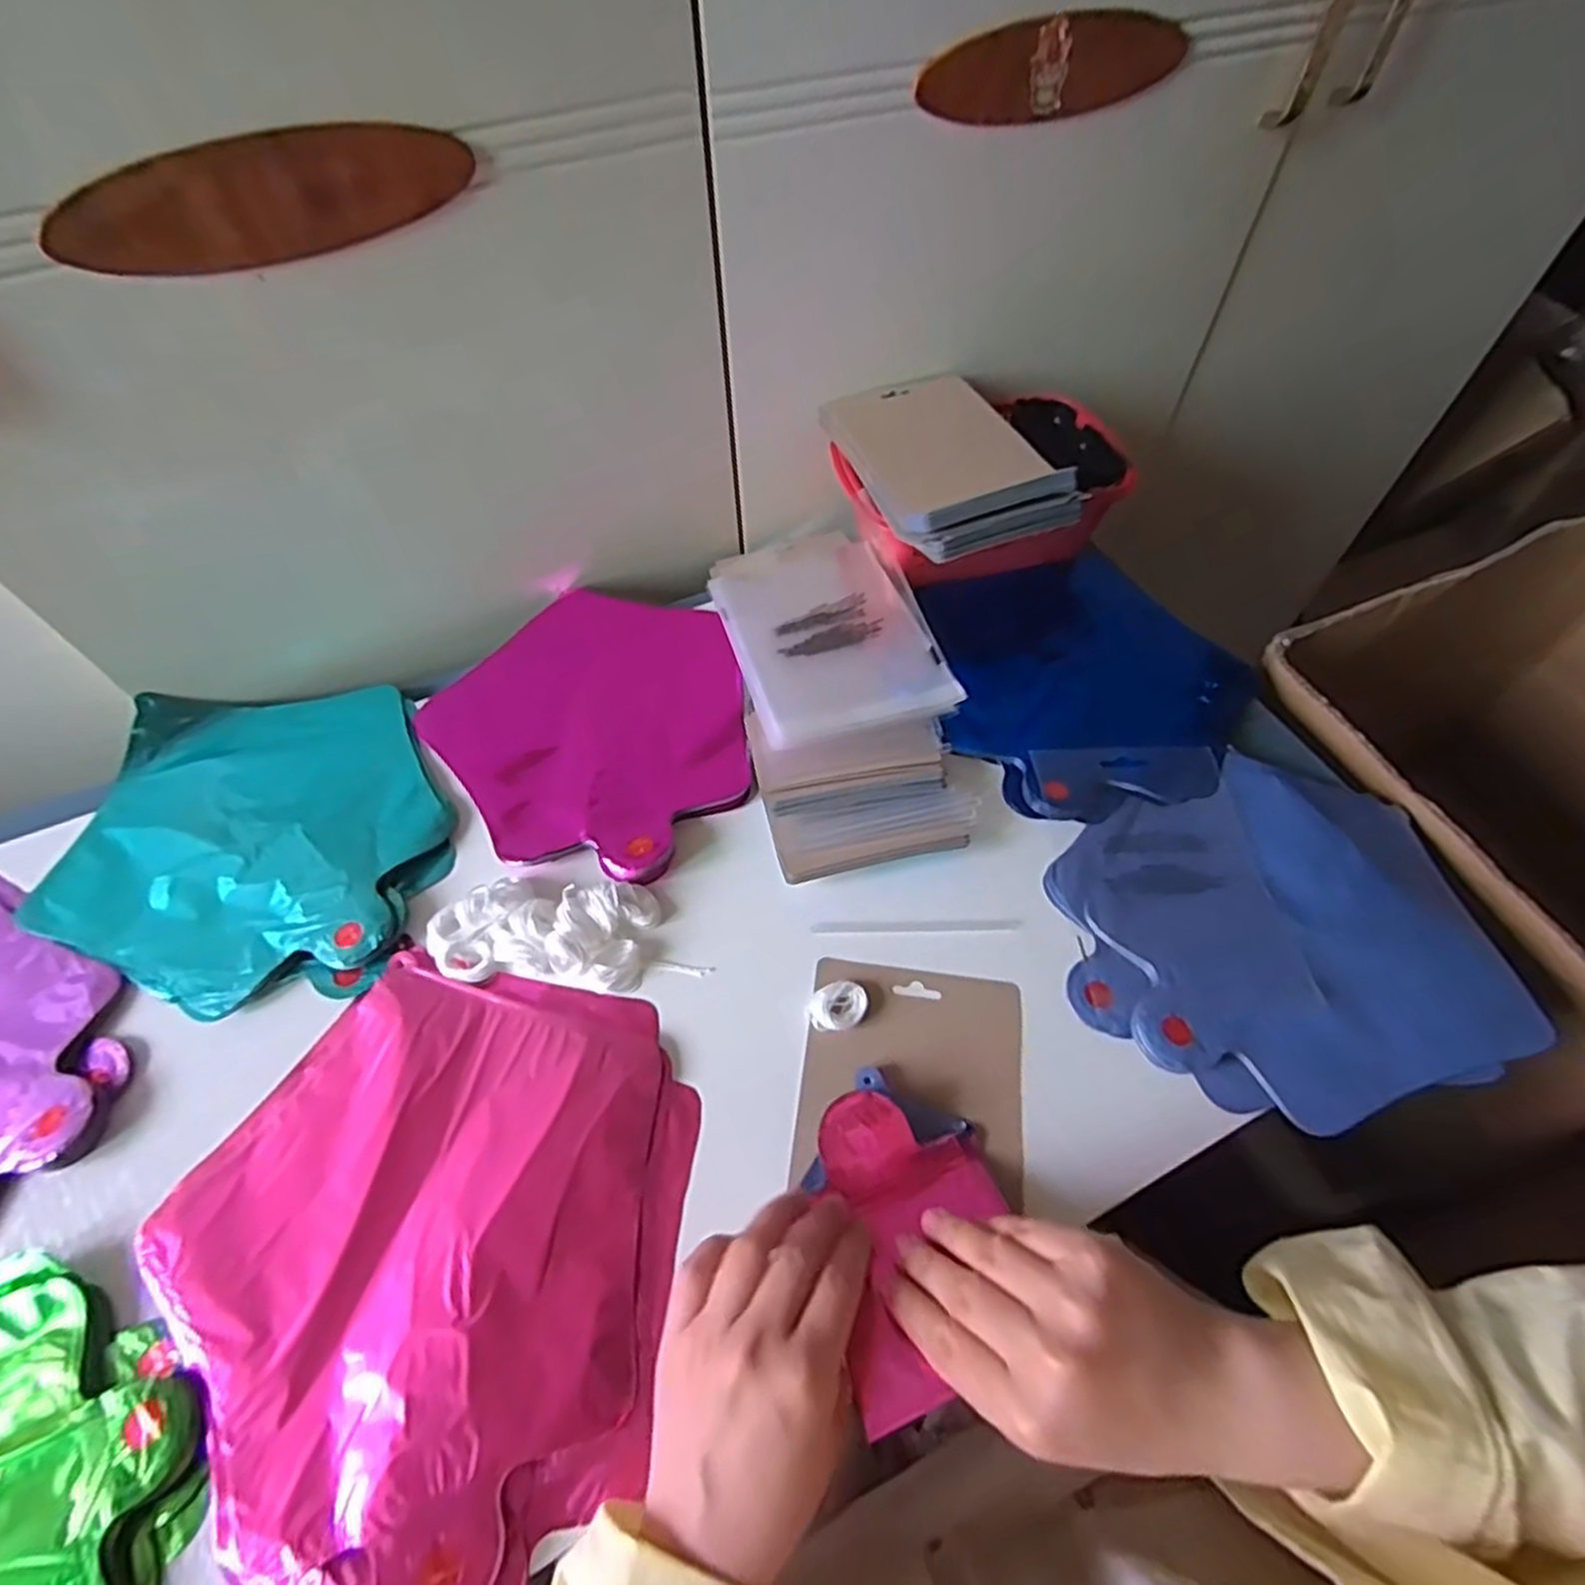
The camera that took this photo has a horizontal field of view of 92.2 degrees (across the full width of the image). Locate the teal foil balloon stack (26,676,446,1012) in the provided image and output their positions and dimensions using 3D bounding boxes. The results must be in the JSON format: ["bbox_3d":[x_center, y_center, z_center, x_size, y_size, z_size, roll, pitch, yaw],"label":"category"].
[{"bbox_3d":[-0.336,0.019,0.488,0.234,0.023,0.225,5,56,4],"label":"teal foil balloon stack"}]

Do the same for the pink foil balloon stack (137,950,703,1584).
[{"bbox_3d":[-0.172,0.209,0.354,0.230,0.016,0.247,7,57,5],"label":"pink foil balloon stack"}]

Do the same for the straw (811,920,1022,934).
[{"bbox_3d":[0.072,0.078,0.447,0.120,0.005,0.008,-1,56,0],"label":"straw"}]

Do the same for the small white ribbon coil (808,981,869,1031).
[{"bbox_3d":[0.025,0.117,0.416,0.032,0.011,0.025,-18,58,-11],"label":"small white ribbon coil"}]

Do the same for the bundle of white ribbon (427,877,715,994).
[{"bbox_3d":[-0.132,0.077,0.433,0.150,0.023,0.061,0,56,1],"label":"bundle of white ribbon"}]

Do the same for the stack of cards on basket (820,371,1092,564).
[{"bbox_3d":[0.106,-0.246,0.545,0.121,0.034,0.183,-17,58,-11],"label":"stack of cards on basket"}]

